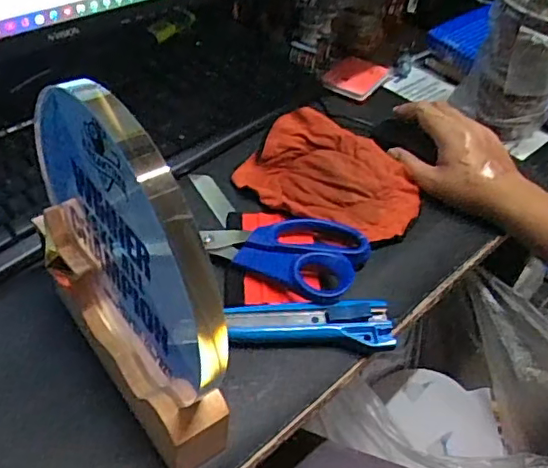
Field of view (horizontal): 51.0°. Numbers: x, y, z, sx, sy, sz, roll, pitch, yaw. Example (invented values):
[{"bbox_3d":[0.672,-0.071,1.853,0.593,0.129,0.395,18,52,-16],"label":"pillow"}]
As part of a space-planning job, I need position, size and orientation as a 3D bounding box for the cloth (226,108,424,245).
[{"bbox_3d":[0.053,-0.059,0.516,0.158,0.039,0.106,18,45,10],"label":"cloth"}]

